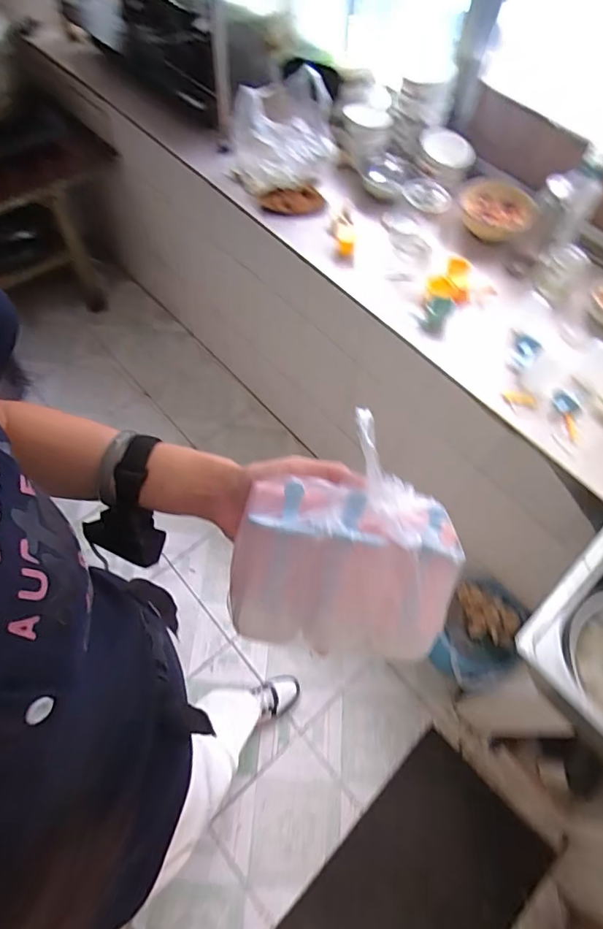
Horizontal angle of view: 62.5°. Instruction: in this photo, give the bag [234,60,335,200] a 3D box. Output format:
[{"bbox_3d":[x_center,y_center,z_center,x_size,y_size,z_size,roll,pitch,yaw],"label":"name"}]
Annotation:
[{"bbox_3d":[-0.044,-0.794,1.187,0.237,0.180,0.182,-7,66,-2],"label":"bag"}]

